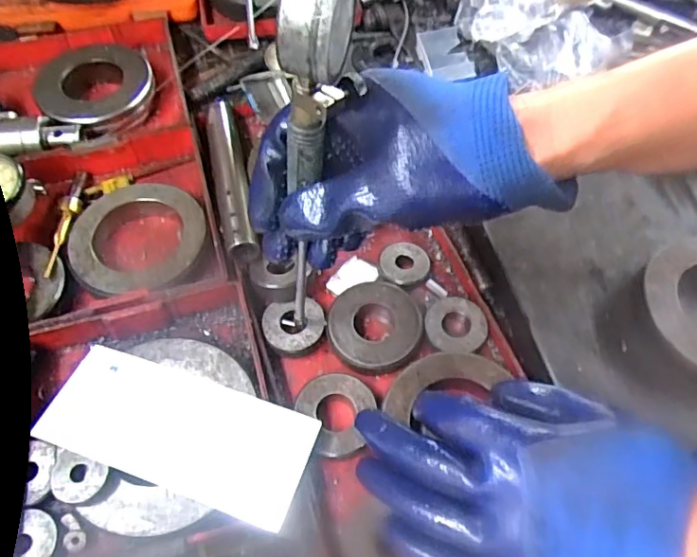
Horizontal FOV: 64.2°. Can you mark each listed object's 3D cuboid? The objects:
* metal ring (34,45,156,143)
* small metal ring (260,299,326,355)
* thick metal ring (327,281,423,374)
[{"bbox_3d":[-0.218,-0.165,0.473,0.094,0.009,0.098,16,60,9],"label":"metal ring"},{"bbox_3d":[-0.036,0.031,0.366,0.040,0.007,0.036,-4,59,-3],"label":"small metal ring"},{"bbox_3d":[0.018,0.031,0.363,0.060,0.013,0.062,0,59,0],"label":"thick metal ring"}]

